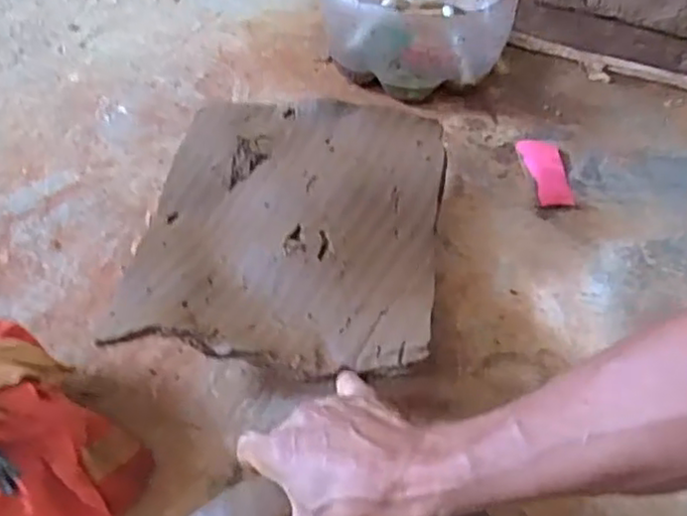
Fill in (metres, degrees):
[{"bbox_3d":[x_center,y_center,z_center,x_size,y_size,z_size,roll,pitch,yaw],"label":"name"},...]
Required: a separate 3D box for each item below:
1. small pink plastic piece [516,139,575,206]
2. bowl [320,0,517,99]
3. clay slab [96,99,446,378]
[{"bbox_3d":[0.227,-0.098,0.767,0.045,0.007,0.103,0,47,-4],"label":"small pink plastic piece"},{"bbox_3d":[0.095,-0.309,0.880,0.225,0.131,0.233,2,47,-2],"label":"bowl"},{"bbox_3d":[-0.044,-0.034,0.609,0.254,0.040,0.302,9,47,4],"label":"clay slab"}]

